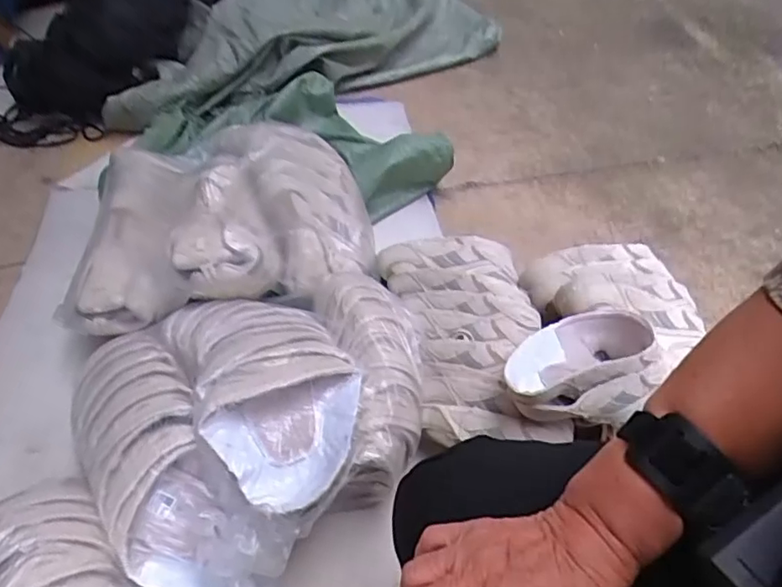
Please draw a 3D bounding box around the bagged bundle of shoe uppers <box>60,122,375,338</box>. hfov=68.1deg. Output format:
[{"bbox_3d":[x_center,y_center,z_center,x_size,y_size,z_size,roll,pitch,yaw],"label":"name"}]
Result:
[{"bbox_3d":[-0.267,-0.139,0.930,0.451,0.134,0.372,-9,52,-2],"label":"bagged bundle of shoe uppers"}]

